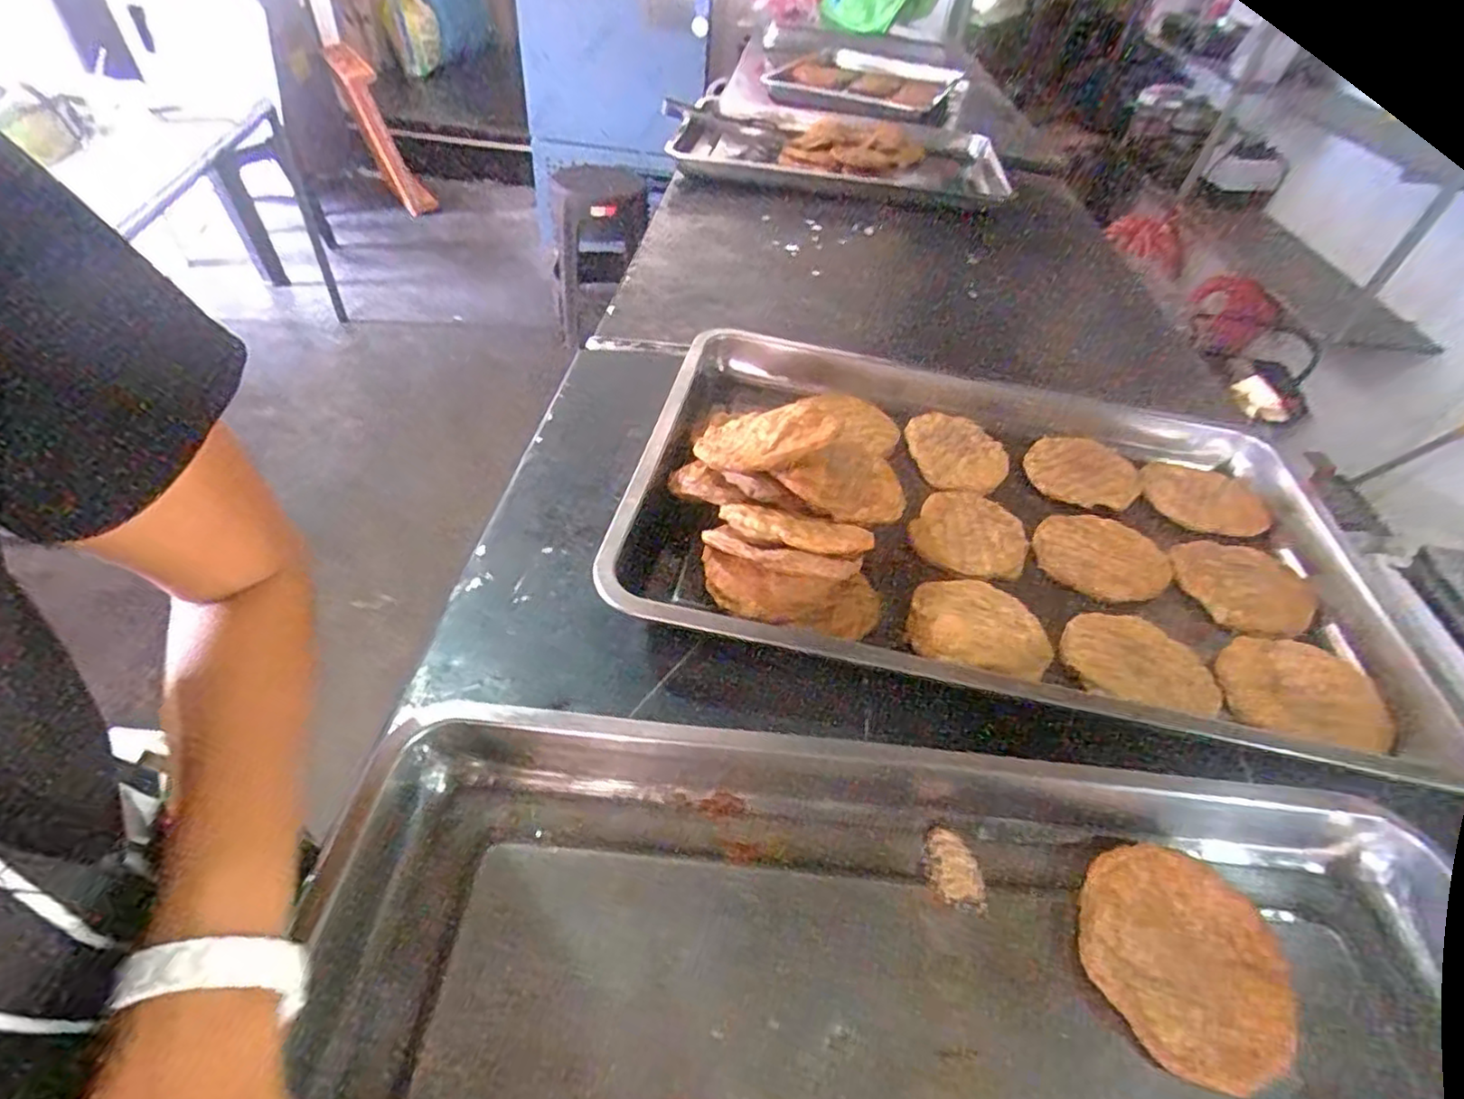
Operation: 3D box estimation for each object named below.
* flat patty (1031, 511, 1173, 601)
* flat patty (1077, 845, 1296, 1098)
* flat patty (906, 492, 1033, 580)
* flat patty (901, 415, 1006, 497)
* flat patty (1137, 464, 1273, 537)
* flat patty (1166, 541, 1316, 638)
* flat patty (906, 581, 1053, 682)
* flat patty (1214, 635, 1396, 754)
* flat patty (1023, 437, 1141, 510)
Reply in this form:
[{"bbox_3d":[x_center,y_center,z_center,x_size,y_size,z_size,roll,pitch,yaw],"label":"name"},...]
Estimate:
[{"bbox_3d":[0.315,0.004,0.565,0.105,0.006,0.090,27,50,19],"label":"flat patty"},{"bbox_3d":[0.238,0.214,0.350,0.101,0.019,0.103,3,46,-3],"label":"flat patty"},{"bbox_3d":[0.207,-0.016,0.567,0.093,0.009,0.102,29,50,20],"label":"flat patty"},{"bbox_3d":[0.218,-0.096,0.646,0.094,0.012,0.108,-2,47,-8],"label":"flat patty"},{"bbox_3d":[0.456,-0.052,0.650,0.114,0.011,0.106,3,46,-3],"label":"flat patty"},{"bbox_3d":[0.438,0.029,0.567,0.121,0.021,0.100,-21,52,-24],"label":"flat patty"},{"bbox_3d":[0.179,0.055,0.482,0.095,0.022,0.090,18,47,11],"label":"flat patty"},{"bbox_3d":[0.410,0.102,0.476,0.102,0.015,0.092,17,56,25],"label":"flat patty"},{"bbox_3d":[0.343,-0.077,0.644,0.110,0.009,0.089,10,46,3],"label":"flat patty"}]

